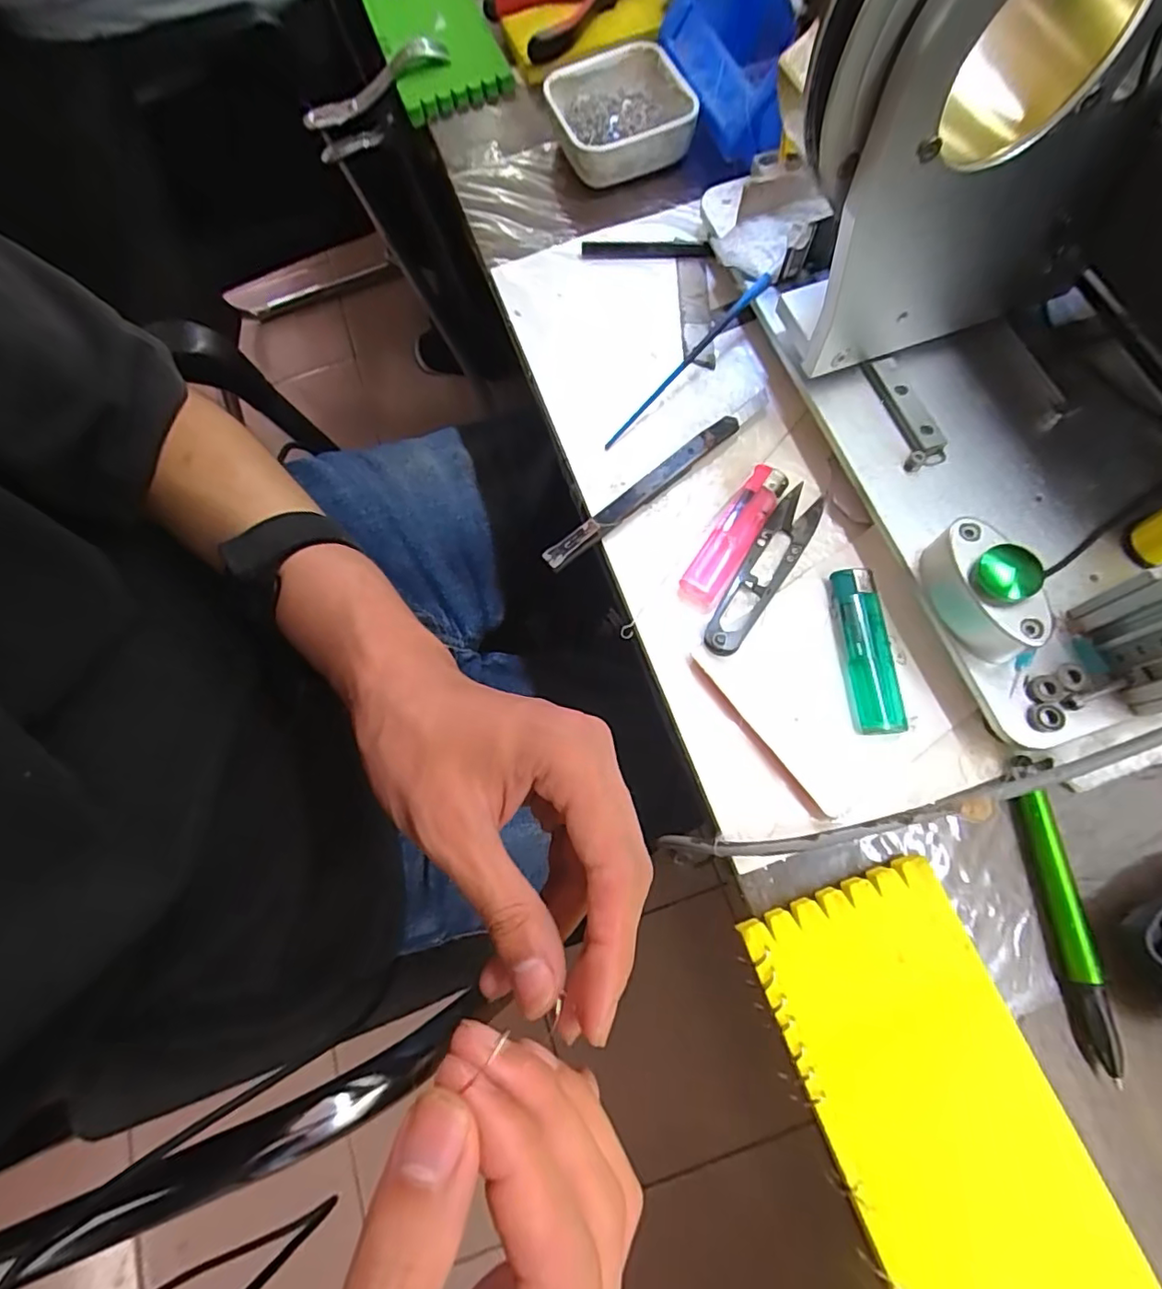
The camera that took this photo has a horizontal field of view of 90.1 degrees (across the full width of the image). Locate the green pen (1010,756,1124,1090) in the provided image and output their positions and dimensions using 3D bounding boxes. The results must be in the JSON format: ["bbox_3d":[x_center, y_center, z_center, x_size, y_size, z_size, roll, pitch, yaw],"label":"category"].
[{"bbox_3d":[0.191,0.104,0.231,0.016,0.015,0.114,-2,71,4],"label":"green pen"}]

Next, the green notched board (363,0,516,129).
[{"bbox_3d":[-0.149,-0.575,0.501,0.087,0.018,0.392,-16,68,-13],"label":"green notched board"}]

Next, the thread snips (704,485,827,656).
[{"bbox_3d":[0.091,-0.038,0.286,0.022,0.005,0.099,29,76,14],"label":"thread snips"}]

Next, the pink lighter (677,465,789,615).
[{"bbox_3d":[0.077,-0.055,0.290,0.021,0.011,0.082,31,76,14],"label":"pink lighter"}]

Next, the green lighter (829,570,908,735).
[{"bbox_3d":[0.133,0.002,0.268,0.020,0.012,0.076,-5,71,3],"label":"green lighter"}]

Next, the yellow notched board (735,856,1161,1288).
[{"bbox_3d":[0.162,0.250,0.180,0.080,0.006,0.340,-21,72,-3],"label":"yellow notched board"}]

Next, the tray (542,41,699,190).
[{"bbox_3d":[0.026,-0.354,0.384,0.084,0.033,0.101,-19,70,-2],"label":"tray"}]

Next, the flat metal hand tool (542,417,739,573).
[{"bbox_3d":[0.034,-0.081,0.303,0.127,0.009,0.011,-39,72,-9],"label":"flat metal hand tool"}]

